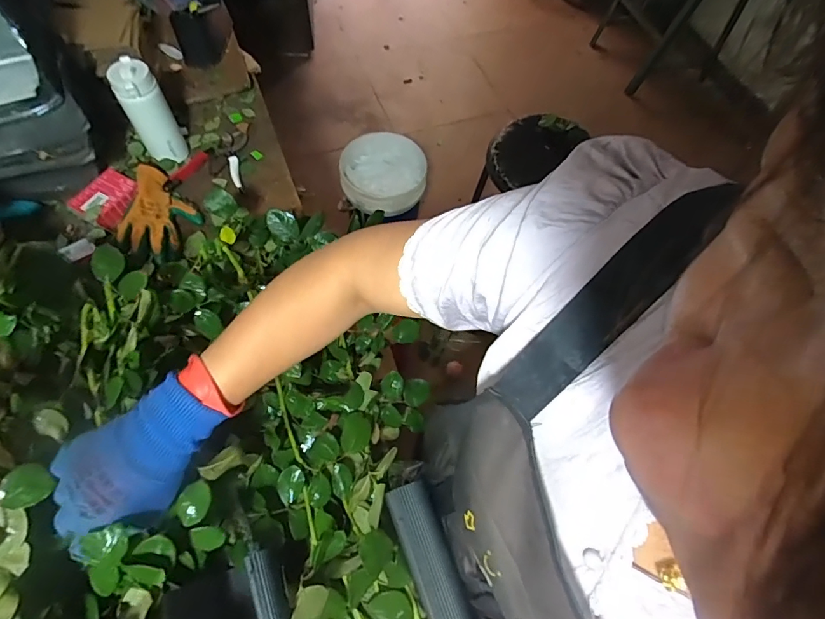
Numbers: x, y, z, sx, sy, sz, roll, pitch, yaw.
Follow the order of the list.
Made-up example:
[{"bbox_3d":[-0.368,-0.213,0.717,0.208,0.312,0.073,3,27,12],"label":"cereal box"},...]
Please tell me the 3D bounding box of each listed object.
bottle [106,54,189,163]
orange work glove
[{"bbox_3d":[-0.493,-0.368,0.839,0.074,0.175,0.061,-19,66,-13],"label":"bottle"},{"bbox_3d":[-0.459,-0.180,0.823,0.124,0.026,0.194,2,63,-3],"label":"orange work glove"}]

